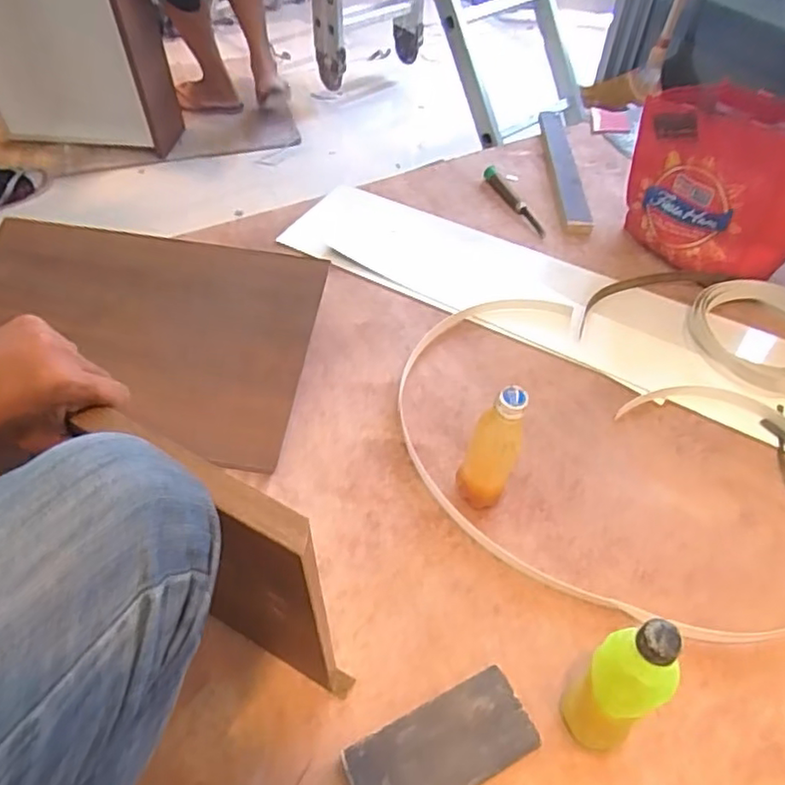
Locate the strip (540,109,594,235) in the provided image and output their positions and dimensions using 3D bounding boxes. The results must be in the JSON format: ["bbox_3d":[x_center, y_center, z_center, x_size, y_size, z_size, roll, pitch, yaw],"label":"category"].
[{"bbox_3d":[0.332,-0.441,1.215,0.046,0.022,0.400,2,50,2],"label":"strip"}]

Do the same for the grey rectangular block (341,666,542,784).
[{"bbox_3d":[0.045,0.336,0.588,0.171,0.027,0.078,-21,53,-16],"label":"grey rectangular block"}]

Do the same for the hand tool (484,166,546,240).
[{"bbox_3d":[0.223,-0.354,1.151,0.028,0.022,0.200,-17,52,-14],"label":"hand tool"}]

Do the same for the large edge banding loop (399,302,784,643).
[{"bbox_3d":[0.266,0.070,0.802,0.580,0.025,0.407,32,57,24],"label":"large edge banding loop"}]

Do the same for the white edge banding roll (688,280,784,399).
[{"bbox_3d":[0.545,-0.087,0.927,0.201,0.036,0.209,18,53,15],"label":"white edge banding roll"}]

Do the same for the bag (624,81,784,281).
[{"bbox_3d":[0.524,-0.323,0.980,0.286,0.248,0.151,32,56,22],"label":"bag"}]

